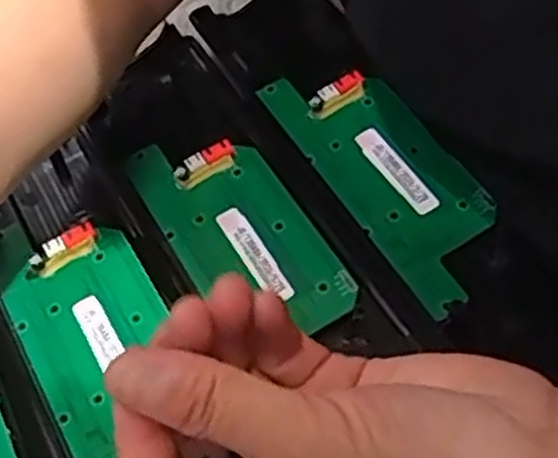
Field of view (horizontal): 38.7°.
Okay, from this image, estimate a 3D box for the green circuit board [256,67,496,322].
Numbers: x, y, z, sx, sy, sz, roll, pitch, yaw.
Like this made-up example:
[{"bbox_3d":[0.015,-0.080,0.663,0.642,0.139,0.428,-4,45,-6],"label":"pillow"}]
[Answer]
[{"bbox_3d":[0.046,-0.029,0.339,0.050,0.013,0.133,-28,60,-13],"label":"green circuit board"}]

